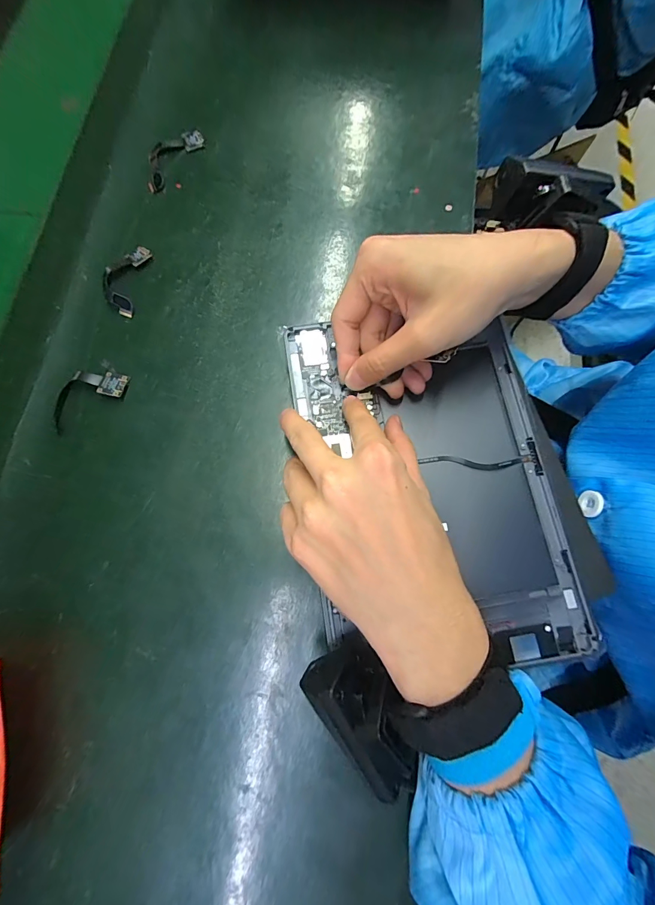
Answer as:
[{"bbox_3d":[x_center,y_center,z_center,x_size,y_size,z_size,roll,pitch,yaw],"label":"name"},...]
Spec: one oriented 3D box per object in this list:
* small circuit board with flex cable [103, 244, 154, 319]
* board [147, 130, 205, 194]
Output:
[{"bbox_3d":[-0.180,-0.154,0.316,0.035,0.011,0.068,11,76,1],"label":"small circuit board with flex cable"},{"bbox_3d":[-0.154,-0.288,0.354,0.030,0.007,0.082,29,77,6],"label":"board"}]

